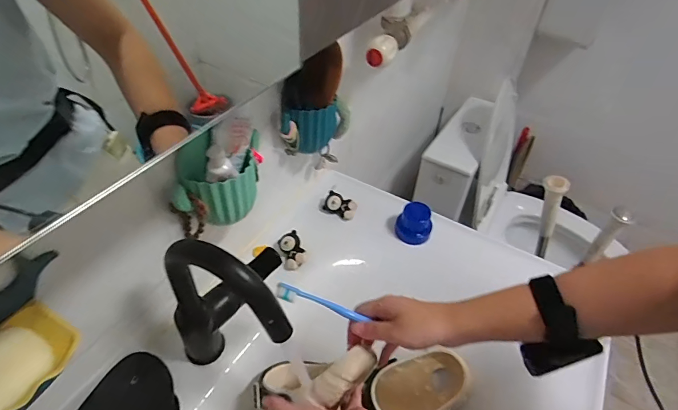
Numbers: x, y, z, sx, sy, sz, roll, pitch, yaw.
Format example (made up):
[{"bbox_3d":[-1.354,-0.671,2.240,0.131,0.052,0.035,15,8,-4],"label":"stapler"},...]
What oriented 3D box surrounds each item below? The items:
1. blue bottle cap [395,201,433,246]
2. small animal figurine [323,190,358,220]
[{"bbox_3d":[0.124,0.029,0.666,0.056,0.047,0.049,10,45,6],"label":"blue bottle cap"},{"bbox_3d":[0.003,0.000,0.700,0.056,0.024,0.035,15,46,12],"label":"small animal figurine"}]

